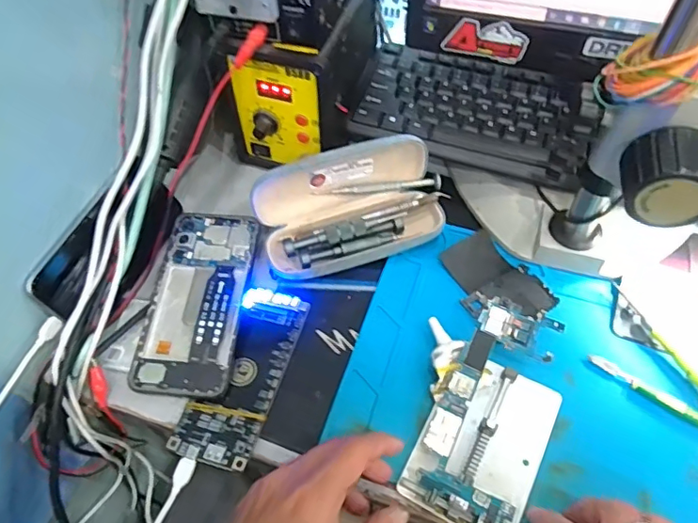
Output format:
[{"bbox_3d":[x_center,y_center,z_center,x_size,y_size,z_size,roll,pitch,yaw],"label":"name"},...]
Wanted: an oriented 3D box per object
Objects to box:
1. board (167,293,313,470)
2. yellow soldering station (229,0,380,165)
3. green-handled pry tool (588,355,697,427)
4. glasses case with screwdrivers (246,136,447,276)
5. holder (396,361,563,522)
[{"bbox_3d":[-0.079,0.085,0.406,0.059,0.008,0.141,16,58,12],"label":"board"},{"bbox_3d":[-0.042,-0.183,0.503,0.110,0.123,0.155,12,57,9],"label":"yellow soldering station"},{"bbox_3d":[0.236,0.105,0.387,0.119,0.004,0.012,30,62,20],"label":"green-handled pry tool"},{"bbox_3d":[0.004,-0.052,0.455,0.159,0.066,0.084,-18,57,-11],"label":"glasses case with screwdrivers"},{"bbox_3d":[0.095,0.126,0.370,0.082,0.015,0.117,23,60,16],"label":"holder"}]

